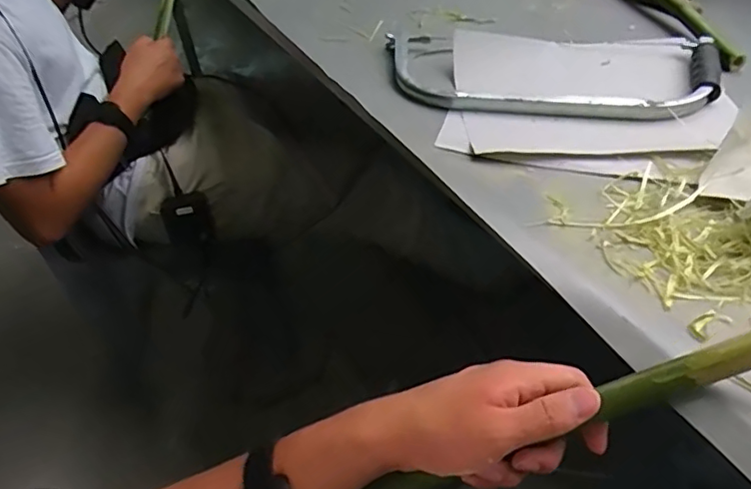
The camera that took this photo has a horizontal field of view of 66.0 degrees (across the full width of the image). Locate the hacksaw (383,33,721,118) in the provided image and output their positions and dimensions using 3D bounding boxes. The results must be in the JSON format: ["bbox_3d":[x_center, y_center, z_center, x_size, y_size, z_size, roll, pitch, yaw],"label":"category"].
[{"bbox_3d":[0.185,-0.192,0.630,0.351,0.018,0.160,2,45,8],"label":"hacksaw"}]

